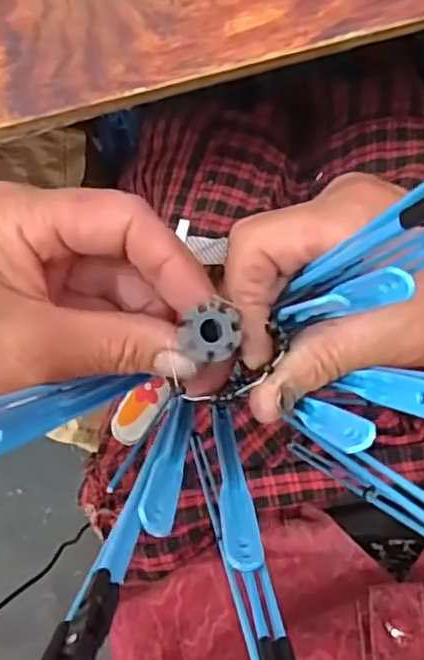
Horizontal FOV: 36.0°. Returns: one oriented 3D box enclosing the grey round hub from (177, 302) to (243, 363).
[{"bbox_3d":[-0.001,0.000,0.226,0.021,0.005,0.019,18,93,6],"label":"grey round hub"}]

